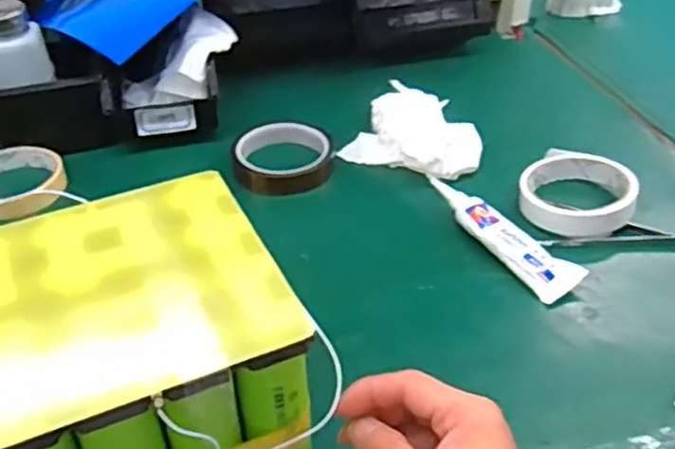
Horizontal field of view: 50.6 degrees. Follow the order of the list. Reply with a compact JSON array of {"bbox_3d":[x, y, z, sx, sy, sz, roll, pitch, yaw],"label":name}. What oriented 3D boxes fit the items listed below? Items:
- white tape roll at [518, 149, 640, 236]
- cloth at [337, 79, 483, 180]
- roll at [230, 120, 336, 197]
[{"bbox_3d":[0.199,-0.032,0.588,0.088,0.027,0.085,-1,40,1],"label":"white tape roll"},{"bbox_3d":[0.080,-0.090,0.664,0.124,0.039,0.111,26,47,29],"label":"cloth"},{"bbox_3d":[-0.049,-0.063,0.651,0.090,0.027,0.075,-1,40,1],"label":"roll"}]

